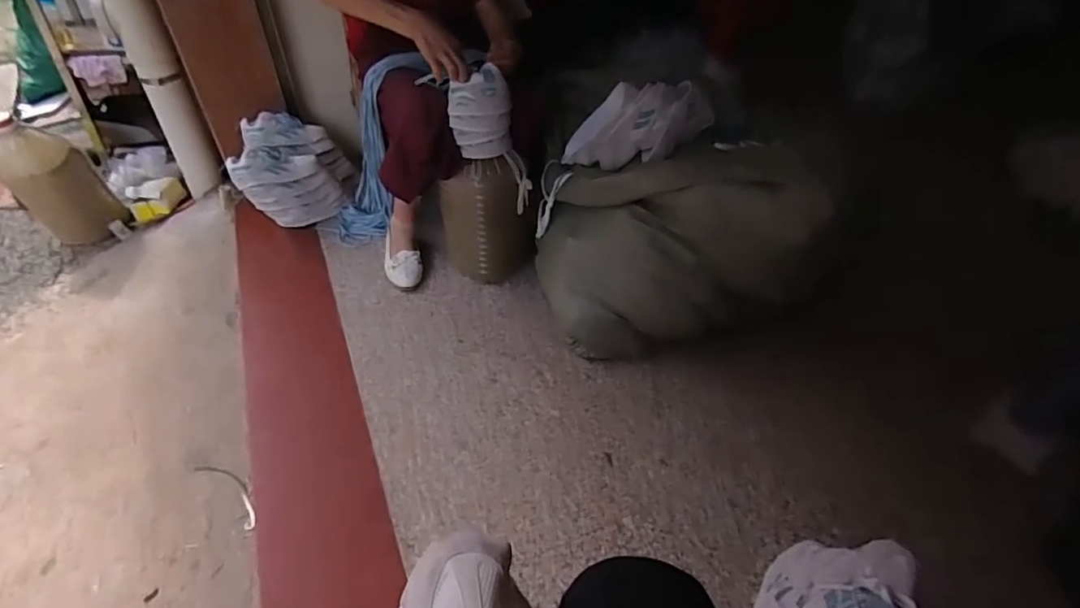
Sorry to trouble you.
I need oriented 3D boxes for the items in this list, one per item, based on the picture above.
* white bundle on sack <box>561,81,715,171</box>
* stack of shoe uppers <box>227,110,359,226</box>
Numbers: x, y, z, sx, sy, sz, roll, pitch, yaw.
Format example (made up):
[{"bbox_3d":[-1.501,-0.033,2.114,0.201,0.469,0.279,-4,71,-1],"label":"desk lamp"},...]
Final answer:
[{"bbox_3d":[0.195,-0.376,1.166,0.291,0.157,0.156,20,46,18],"label":"white bundle on sack"},{"bbox_3d":[-0.682,-0.375,1.553,0.303,0.221,0.260,-14,45,-16],"label":"stack of shoe uppers"}]

